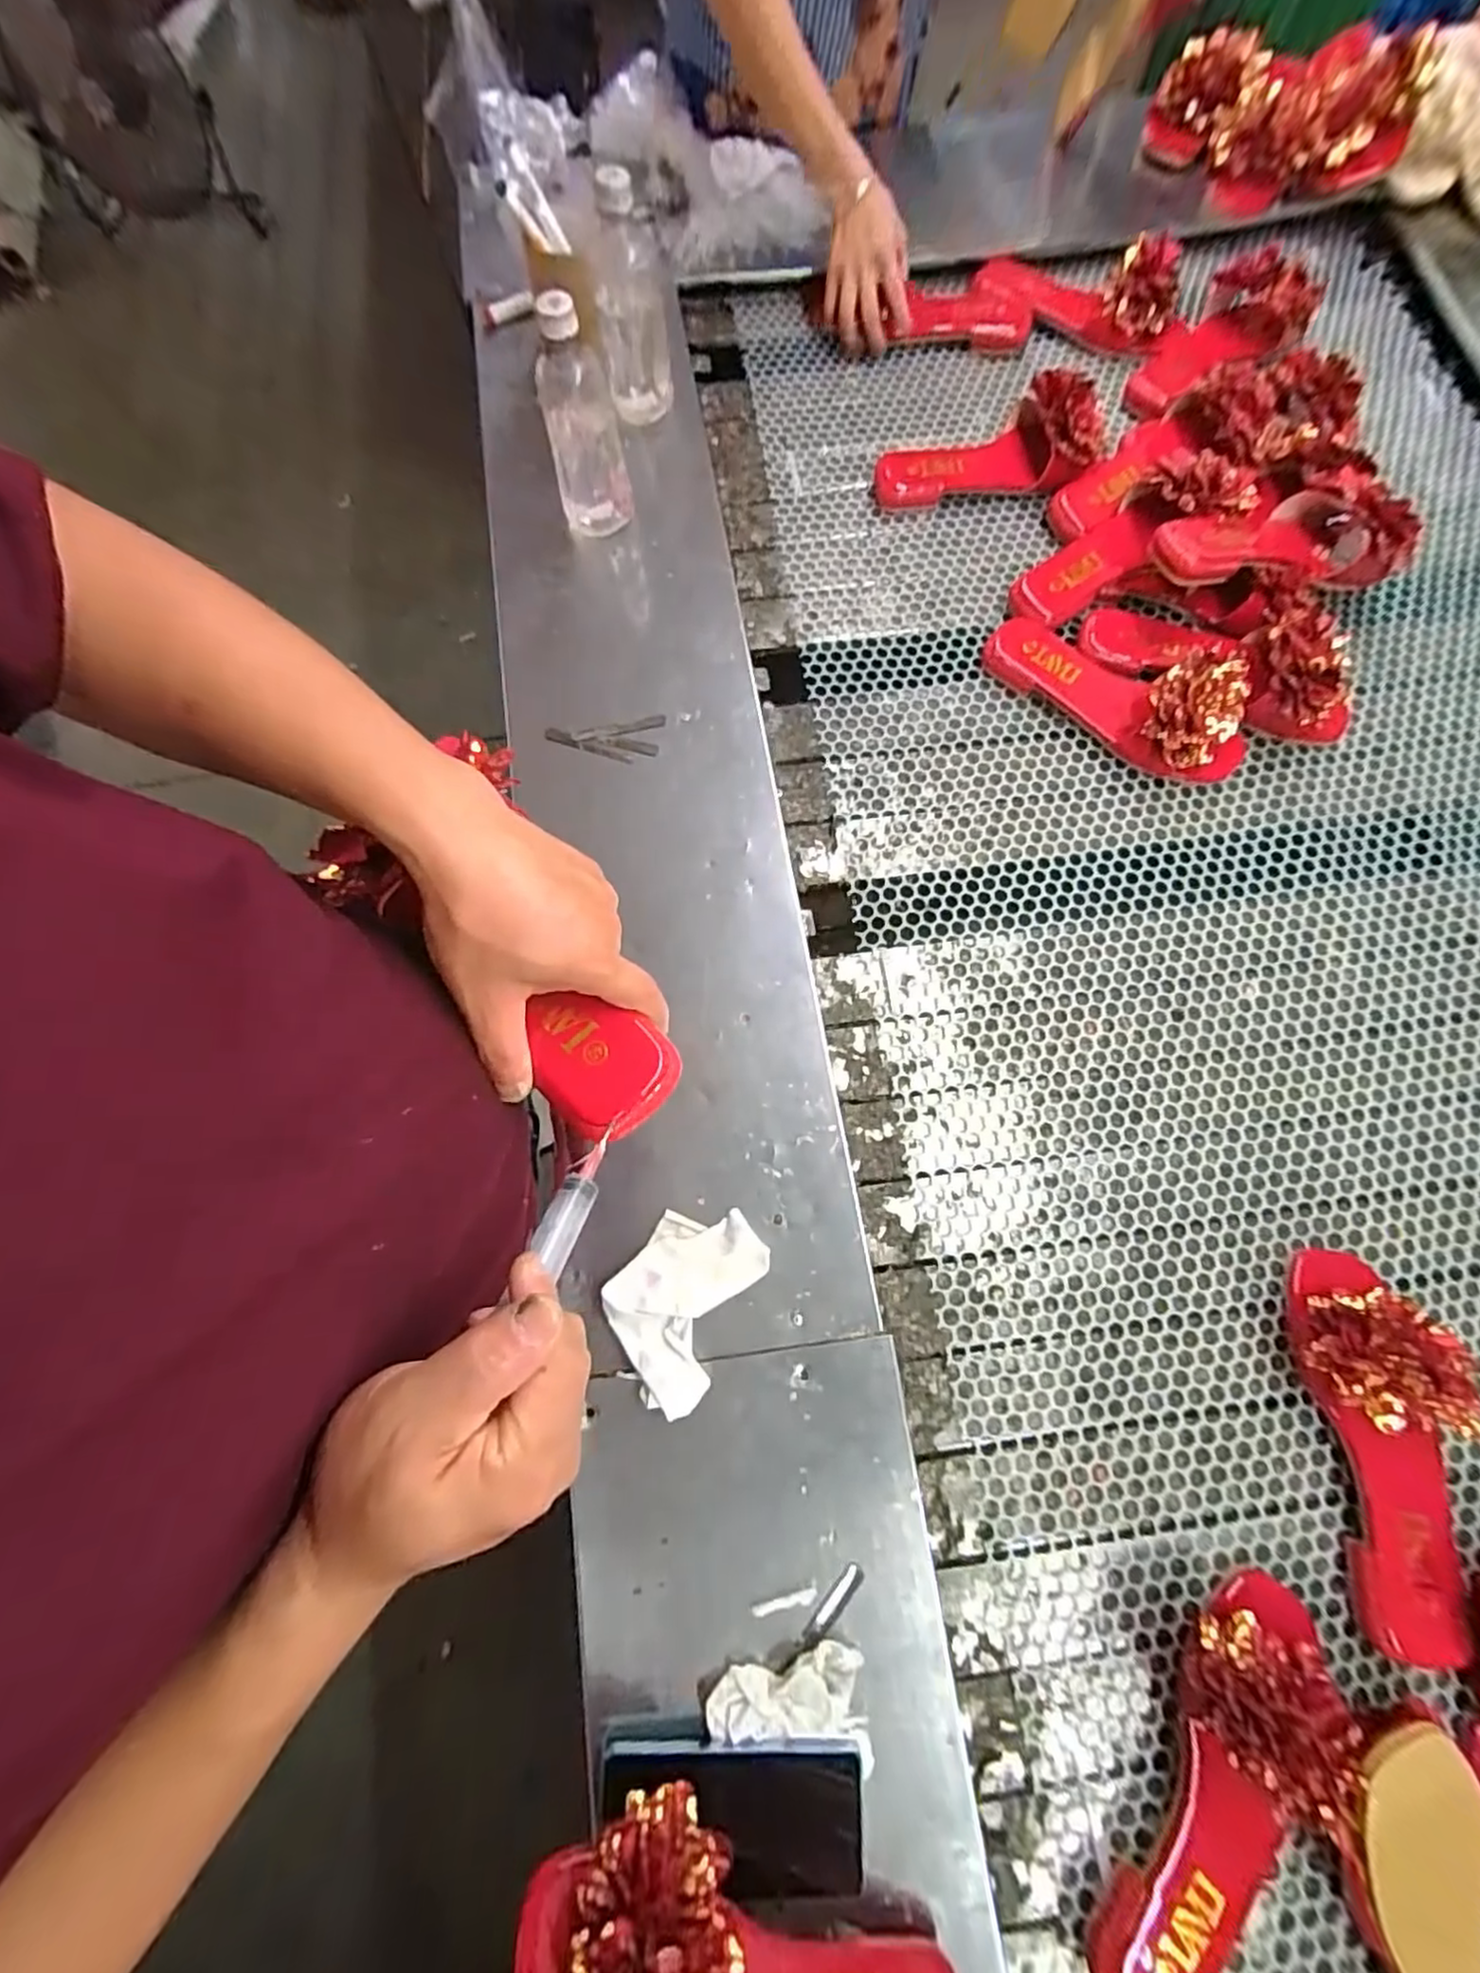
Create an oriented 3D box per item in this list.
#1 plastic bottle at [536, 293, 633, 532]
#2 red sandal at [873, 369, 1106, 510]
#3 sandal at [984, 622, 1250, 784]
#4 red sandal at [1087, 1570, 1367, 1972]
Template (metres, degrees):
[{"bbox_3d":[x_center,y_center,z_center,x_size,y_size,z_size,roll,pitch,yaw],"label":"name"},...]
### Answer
[{"bbox_3d":[-0.147,-0.512,0.601,0.067,0.171,0.060,-14,69,-3],"label":"plastic bottle"},{"bbox_3d":[0.260,-0.586,0.699,0.224,0.078,0.104,-5,75,1],"label":"red sandal"},{"bbox_3d":[0.356,-0.283,0.618,0.248,0.068,0.095,40,80,11],"label":"sandal"},{"bbox_3d":[0.310,0.518,0.405,0.111,0.075,0.255,20,77,7],"label":"red sandal"}]

